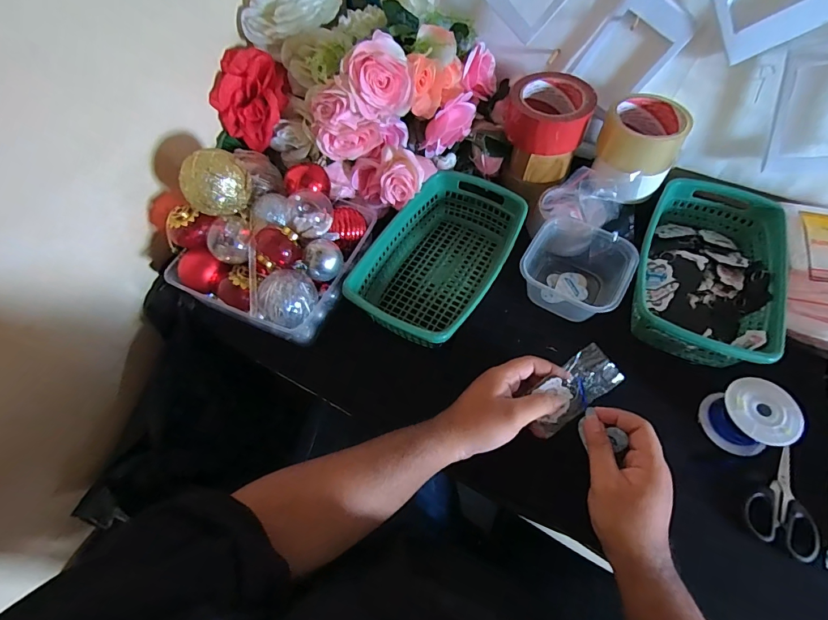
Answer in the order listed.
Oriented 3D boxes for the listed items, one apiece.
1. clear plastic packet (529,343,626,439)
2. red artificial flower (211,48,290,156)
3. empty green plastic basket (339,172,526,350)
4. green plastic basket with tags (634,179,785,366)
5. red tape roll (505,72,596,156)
[{"bbox_3d":[0.156,0.083,0.415,0.103,0.005,0.047,-40,83,9],"label":"clear plastic packet"},{"bbox_3d":[-0.210,-0.277,0.536,0.086,0.110,0.060,31,22,-12],"label":"red artificial flower"},{"bbox_3d":[0.035,-0.065,0.527,0.150,0.069,0.247,27,62,17],"label":"empty green plastic basket"},{"bbox_3d":[0.354,-0.050,0.500,0.150,0.058,0.238,22,61,15],"label":"green plastic basket with tags"},{"bbox_3d":[0.174,-0.254,0.532,0.103,0.055,0.097,11,59,8],"label":"red tape roll"}]

